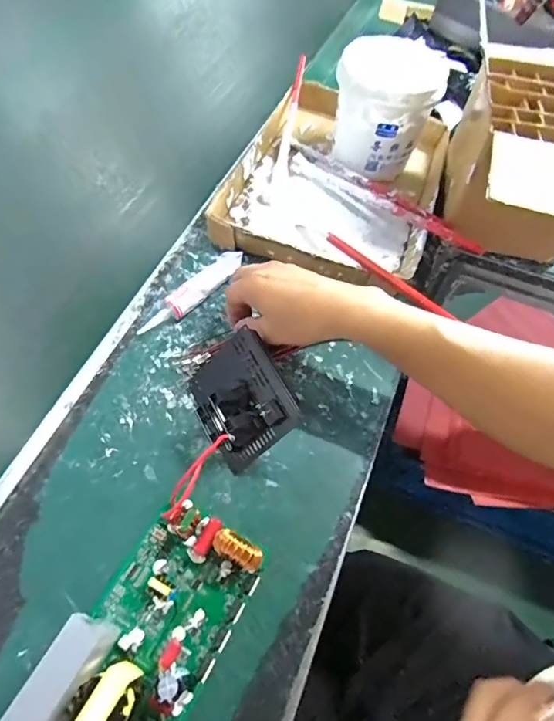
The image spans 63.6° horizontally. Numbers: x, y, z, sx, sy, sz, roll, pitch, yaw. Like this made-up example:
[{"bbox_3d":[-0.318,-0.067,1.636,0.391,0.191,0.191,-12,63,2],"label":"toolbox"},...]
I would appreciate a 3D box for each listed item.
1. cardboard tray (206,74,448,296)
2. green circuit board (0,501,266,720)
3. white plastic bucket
[{"bbox_3d":[0.080,-0.236,0.569,0.242,0.041,0.339,18,61,8],"label":"cardboard tray"},{"bbox_3d":[-0.090,0.189,0.302,0.091,0.053,0.176,27,62,13],"label":"green circuit board"},{"bbox_3d":[0.133,-0.308,0.555,0.121,0.129,0.112,1,60,-2],"label":"white plastic bucket"}]

